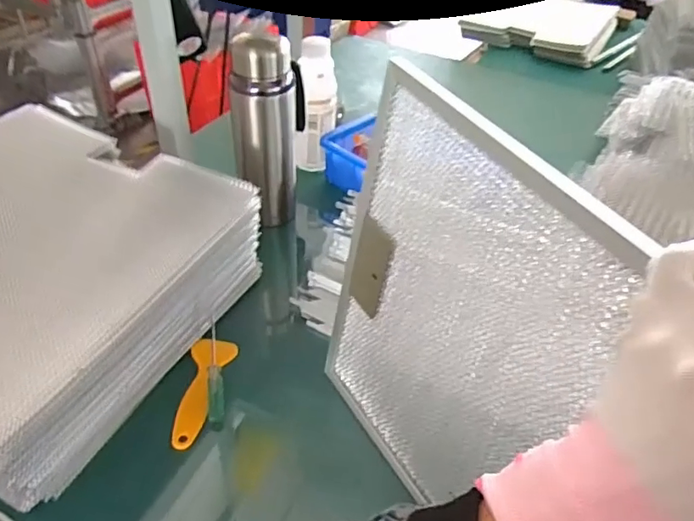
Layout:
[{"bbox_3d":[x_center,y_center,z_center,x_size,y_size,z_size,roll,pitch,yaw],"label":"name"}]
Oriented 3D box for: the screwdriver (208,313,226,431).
[{"bbox_3d":[-0.134,0.113,0.544,0.016,0.012,0.115,-5,59,-9],"label":"screwdriver"}]

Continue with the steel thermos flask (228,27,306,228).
[{"bbox_3d":[-0.101,-0.169,0.709,0.074,0.246,0.091,11,42,8],"label":"steel thermos flask"}]

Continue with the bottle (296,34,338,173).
[{"bbox_3d":[-0.046,-0.224,0.802,0.057,0.194,0.053,8,42,6],"label":"bottle"}]

